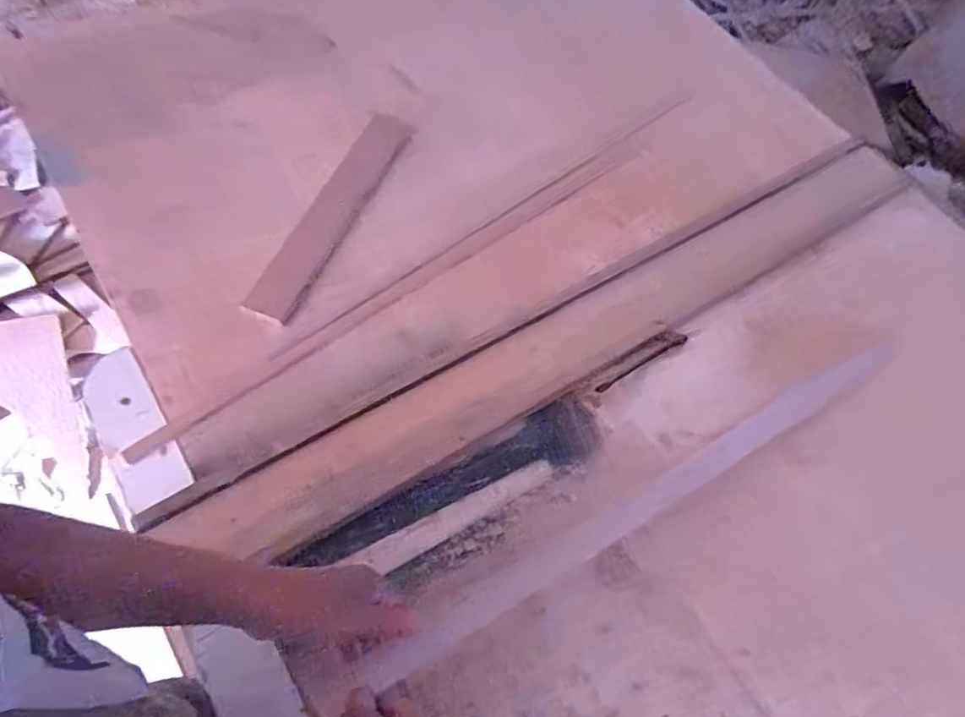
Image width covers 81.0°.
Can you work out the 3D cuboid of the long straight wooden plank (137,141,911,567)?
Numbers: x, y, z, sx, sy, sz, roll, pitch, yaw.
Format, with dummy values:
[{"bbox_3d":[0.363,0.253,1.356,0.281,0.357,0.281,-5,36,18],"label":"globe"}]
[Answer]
[{"bbox_3d":[0.152,-0.037,0.788,1.170,0.033,0.111,-28,67,-16],"label":"long straight wooden plank"}]

